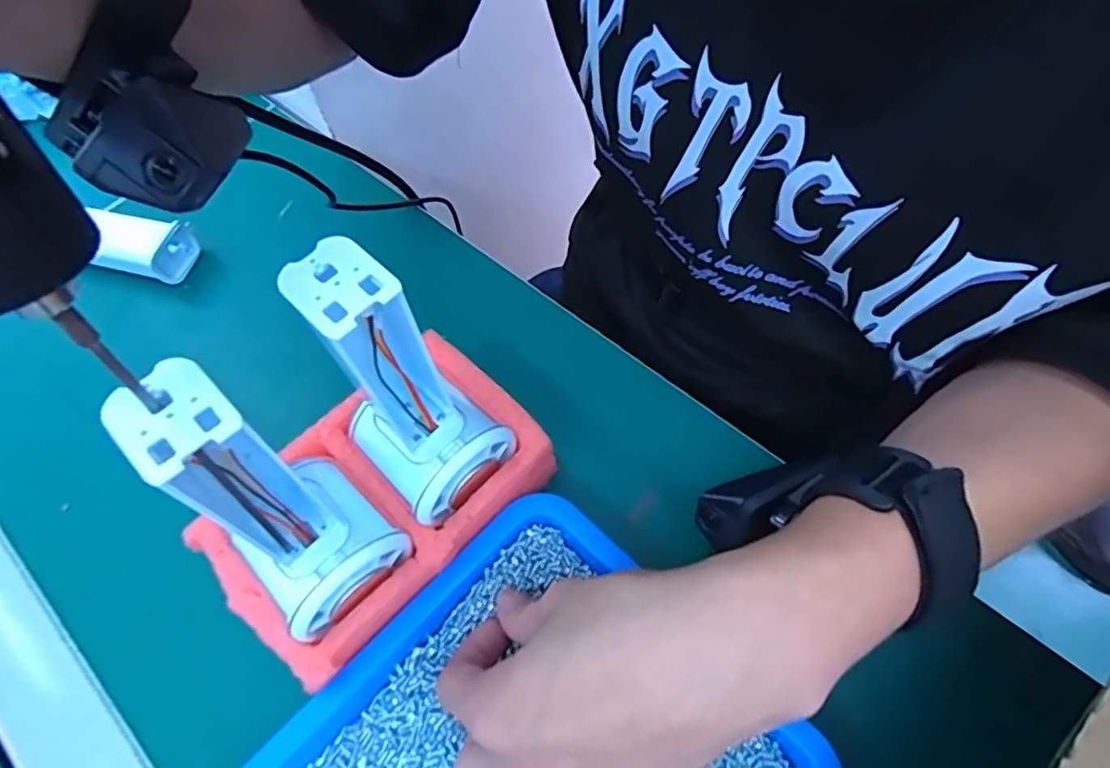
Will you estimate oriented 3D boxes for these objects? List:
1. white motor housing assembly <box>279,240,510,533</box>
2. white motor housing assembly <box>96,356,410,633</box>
[{"bbox_3d":[-0.059,0.001,0.225,0.053,0.123,0.048,37,69,22],"label":"white motor housing assembly"},{"bbox_3d":[-0.105,0.038,0.209,0.065,0.126,0.052,37,68,22],"label":"white motor housing assembly"}]

